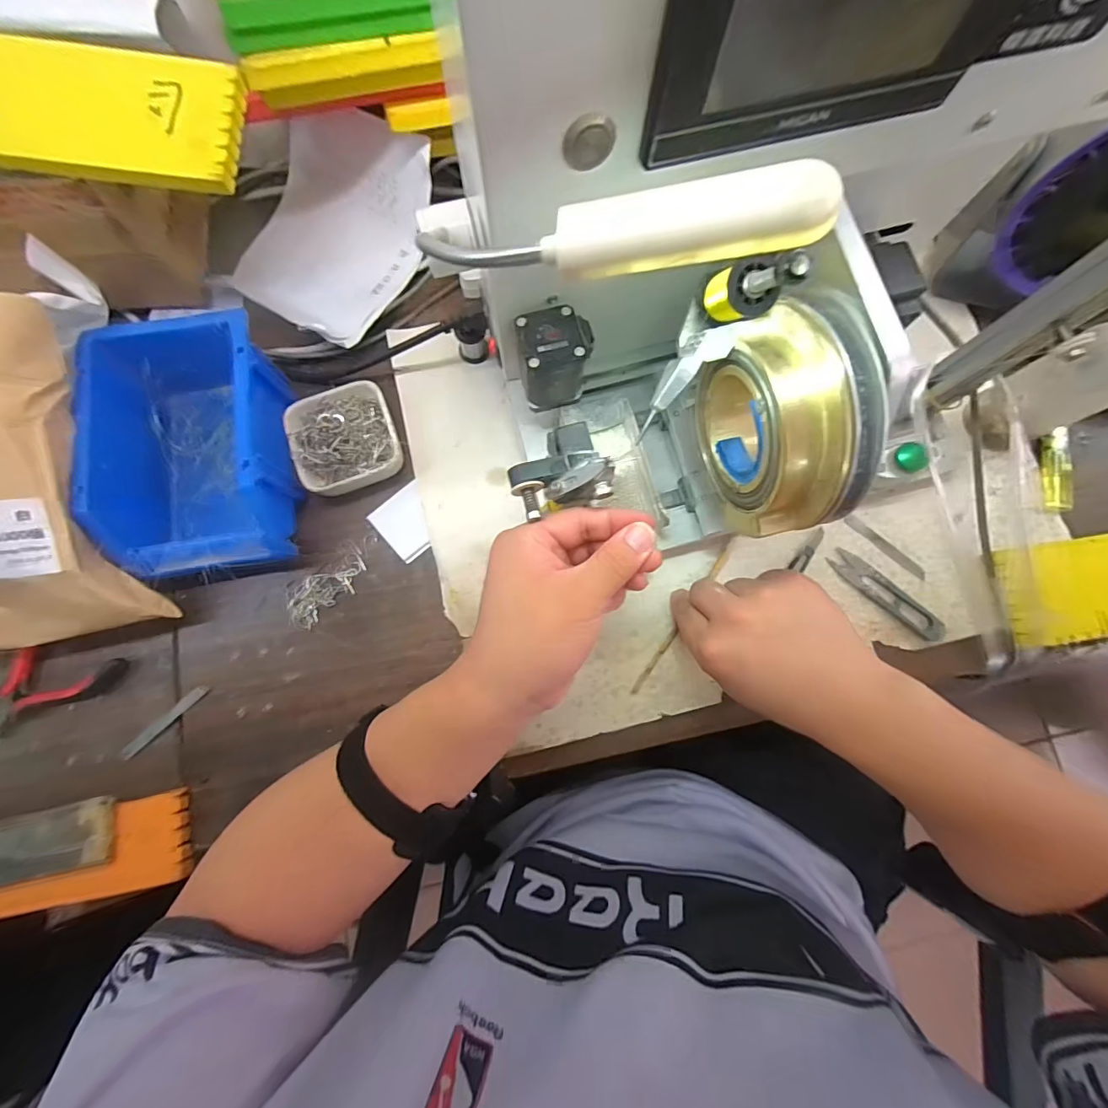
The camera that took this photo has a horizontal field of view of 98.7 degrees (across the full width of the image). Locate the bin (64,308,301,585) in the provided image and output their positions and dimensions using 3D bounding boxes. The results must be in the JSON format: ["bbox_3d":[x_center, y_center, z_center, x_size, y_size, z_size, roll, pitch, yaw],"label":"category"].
[{"bbox_3d":[-0.277,-0.089,0.378,0.123,0.084,0.200,-7,80,-1],"label":"bin"}]

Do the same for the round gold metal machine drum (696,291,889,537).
[{"bbox_3d":[0.119,-0.066,0.254,0.047,0.097,0.104,-12,81,-2],"label":"round gold metal machine drum"}]

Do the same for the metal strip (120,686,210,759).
[{"bbox_3d":[-0.307,0.132,0.374,0.082,0.005,0.009,-39,82,-6],"label":"metal strip"}]

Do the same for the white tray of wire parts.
[{"bbox_3d":[-0.172,-0.094,0.397,0.081,0.028,0.089,-18,81,-3],"label":"white tray of wire parts"}]

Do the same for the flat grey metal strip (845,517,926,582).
[{"bbox_3d":[0.281,-0.006,0.404,0.079,0.004,0.010,42,83,7],"label":"flat grey metal strip"}]

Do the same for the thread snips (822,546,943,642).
[{"bbox_3d":[0.276,0.034,0.394,0.105,0.006,0.022,41,83,7],"label":"thread snips"}]

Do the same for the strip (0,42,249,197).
[{"bbox_3d":[-0.380,-0.287,0.299,0.348,0.013,0.082,4,87,-4],"label":"strip"}]

